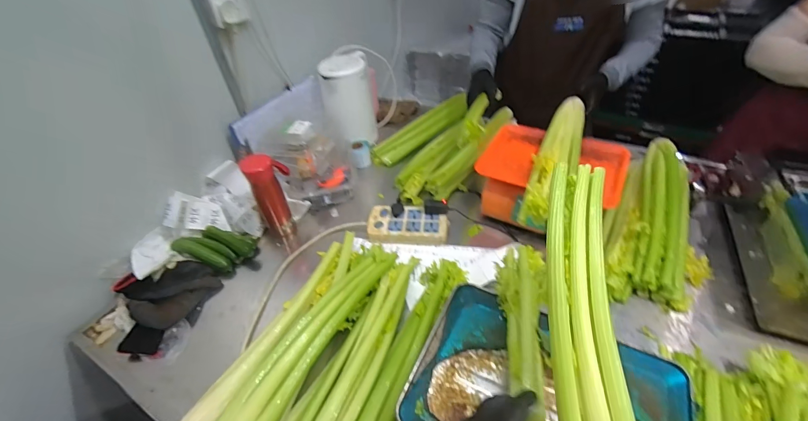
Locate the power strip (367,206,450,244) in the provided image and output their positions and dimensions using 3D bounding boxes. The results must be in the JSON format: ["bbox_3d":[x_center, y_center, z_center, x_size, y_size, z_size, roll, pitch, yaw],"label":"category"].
[{"bbox_3d":[0.010,0.029,0.819,0.183,0.032,0.110,0,43,5],"label":"power strip"}]

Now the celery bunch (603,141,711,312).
[{"bbox_3d":[0.538,0.012,0.743,0.191,0.101,0.425,14,46,19],"label":"celery bunch"}]

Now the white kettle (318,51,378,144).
[{"bbox_3d":[-0.158,-0.312,1.016,0.141,0.226,0.166,-9,43,-4],"label":"white kettle"}]

